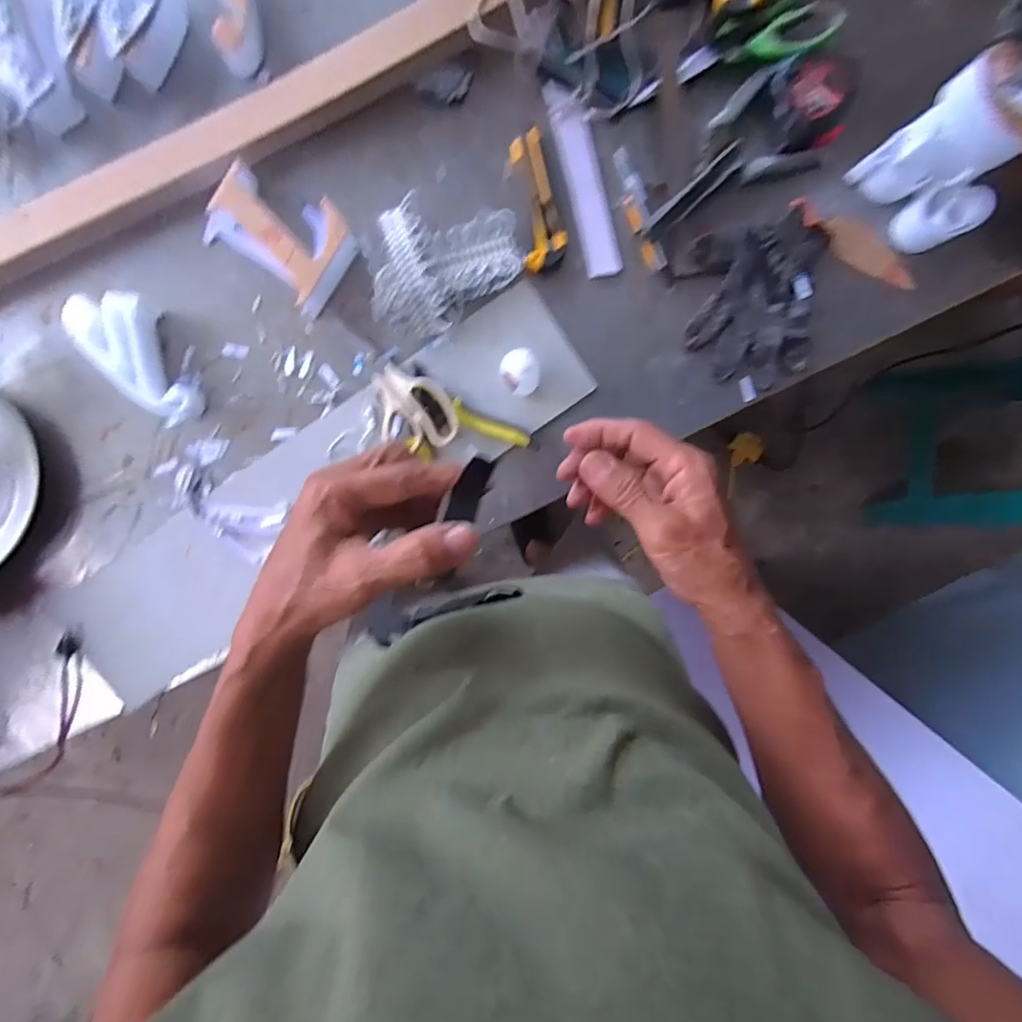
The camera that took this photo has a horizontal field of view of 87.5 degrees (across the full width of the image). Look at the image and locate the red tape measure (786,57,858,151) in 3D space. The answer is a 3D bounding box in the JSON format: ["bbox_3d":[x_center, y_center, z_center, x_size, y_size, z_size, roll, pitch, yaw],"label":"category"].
[{"bbox_3d":[0.311,-0.414,0.550,0.064,0.045,0.078,-1,94,-3],"label":"red tape measure"}]

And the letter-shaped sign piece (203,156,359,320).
[{"bbox_3d":[-0.229,-0.277,0.531,0.143,0.046,0.102,39,91,-4],"label":"letter-shaped sign piece"}]

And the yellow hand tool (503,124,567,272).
[{"bbox_3d":[0.025,-0.320,0.556,0.044,0.020,0.134,-12,94,-2],"label":"yellow hand tool"}]

